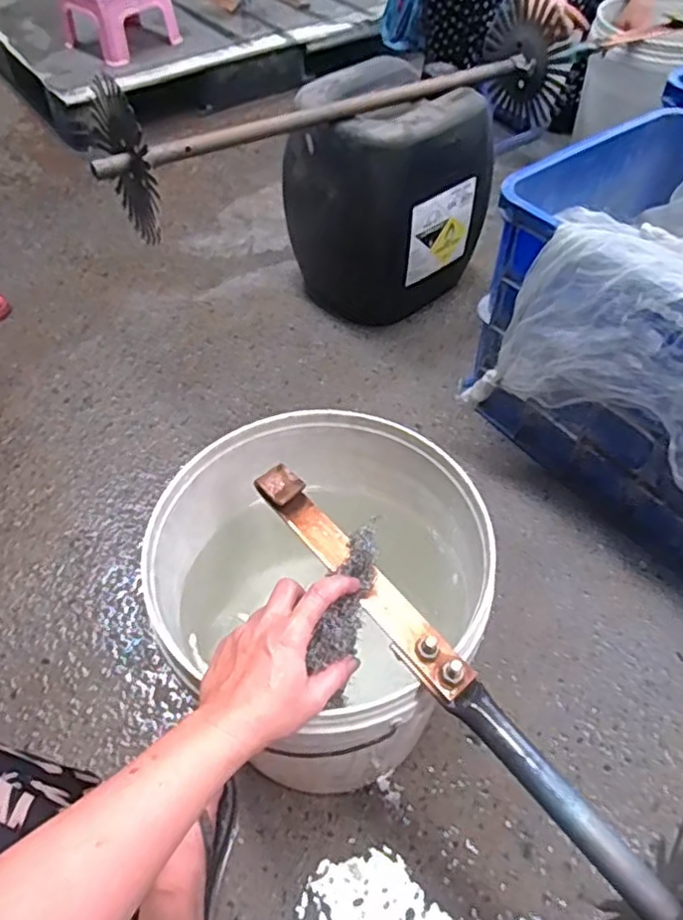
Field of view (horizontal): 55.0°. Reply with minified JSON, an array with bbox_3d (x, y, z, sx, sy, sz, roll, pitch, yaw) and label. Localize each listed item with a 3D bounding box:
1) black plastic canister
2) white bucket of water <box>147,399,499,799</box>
[{"bbox_3d":[0.080,-0.474,1.206,0.282,0.365,0.259,-29,56,-19],"label":"black plastic canister"},{"bbox_3d":[-0.008,0.173,0.713,0.289,0.358,0.285,-1,52,1],"label":"white bucket of water"}]

